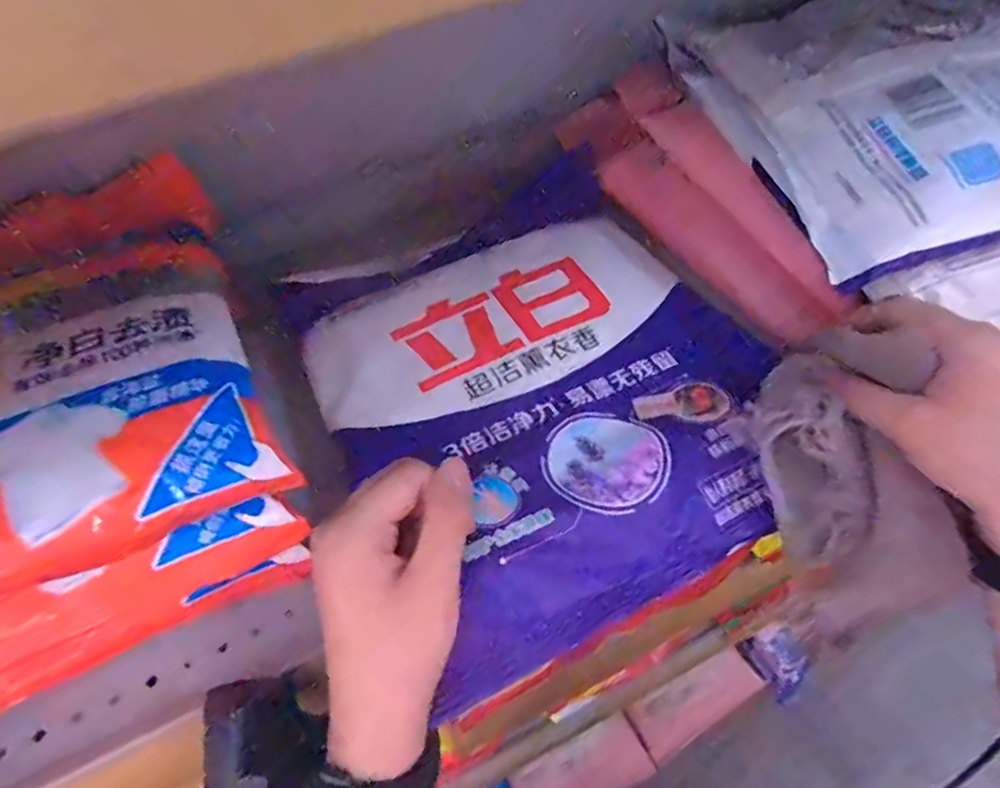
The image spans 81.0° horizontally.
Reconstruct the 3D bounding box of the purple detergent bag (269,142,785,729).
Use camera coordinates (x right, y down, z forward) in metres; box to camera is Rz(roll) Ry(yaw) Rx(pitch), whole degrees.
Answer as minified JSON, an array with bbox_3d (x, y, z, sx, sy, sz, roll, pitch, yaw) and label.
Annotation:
[{"bbox_3d":[0.018,-0.016,0.350,0.230,0.047,0.284,-26,54,-14],"label":"purple detergent bag"}]

